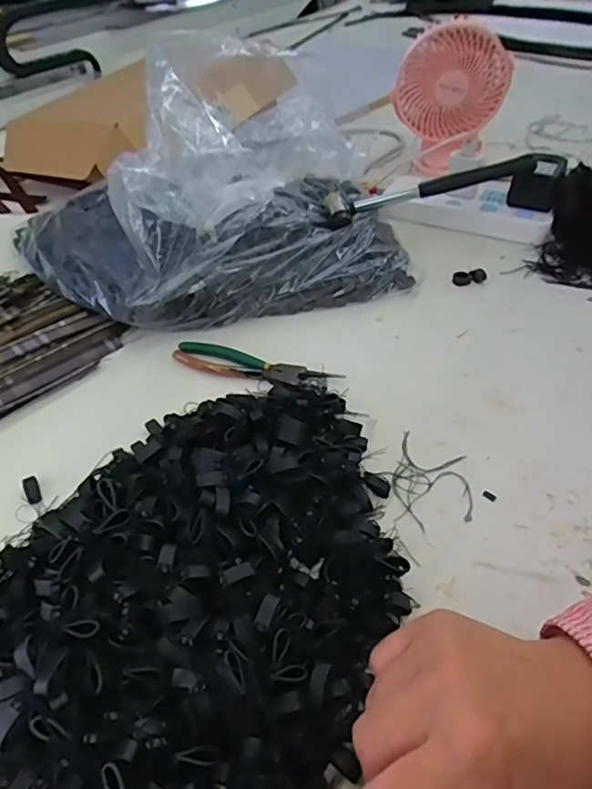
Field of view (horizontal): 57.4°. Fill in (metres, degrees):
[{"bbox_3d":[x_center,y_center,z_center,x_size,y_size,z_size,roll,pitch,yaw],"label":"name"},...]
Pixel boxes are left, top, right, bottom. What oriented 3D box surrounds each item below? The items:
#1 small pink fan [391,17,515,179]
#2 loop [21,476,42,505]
[{"bbox_3d":[0.202,-0.387,0.718,0.142,0.172,0.094,9,46,14],"label":"small pink fan"},{"bbox_3d":[-0.208,0.076,0.427,0.010,0.008,0.025,-22,67,-17],"label":"loop"}]

